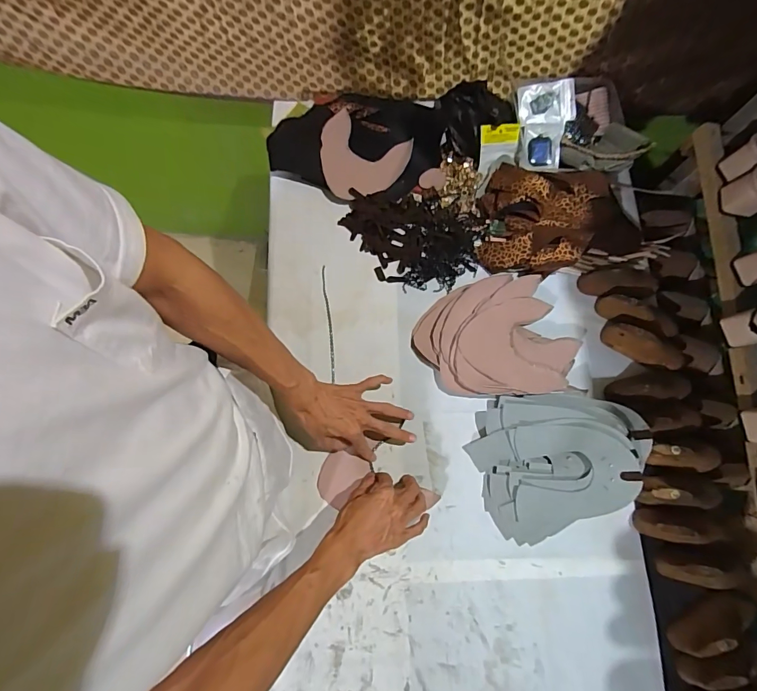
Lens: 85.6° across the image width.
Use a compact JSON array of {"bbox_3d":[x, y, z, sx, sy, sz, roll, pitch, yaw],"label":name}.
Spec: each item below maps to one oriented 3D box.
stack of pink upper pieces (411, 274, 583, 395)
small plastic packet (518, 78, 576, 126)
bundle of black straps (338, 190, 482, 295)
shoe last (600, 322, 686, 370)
[{"bbox_3d":[0.193,-0.014,0.684,0.263,0.037,0.196,-3,74,-3],"label":"stack of pink upper pieces"},{"bbox_3d":[0.313,-0.444,0.753,0.106,0.020,0.073,-9,98,6],"label":"small plastic packet"},{"bbox_3d":[0.055,-0.195,0.733,0.244,0.035,0.174,26,75,5],"label":"bundle of black straps"},{"bbox_3d":[0.449,0.000,0.686,0.140,0.052,0.053,27,75,6],"label":"shoe last"}]

